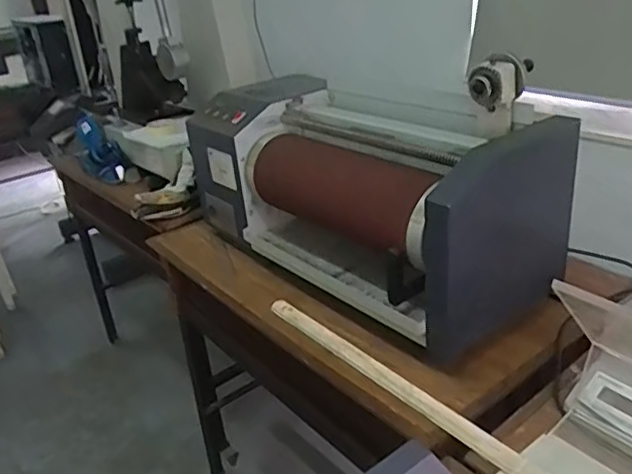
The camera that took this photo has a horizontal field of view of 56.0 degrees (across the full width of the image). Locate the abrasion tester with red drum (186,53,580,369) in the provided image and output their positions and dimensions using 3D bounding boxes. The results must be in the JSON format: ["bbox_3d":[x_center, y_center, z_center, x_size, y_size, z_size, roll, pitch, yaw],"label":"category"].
[{"bbox_3d":[0.031,-0.124,1.189,0.297,0.351,0.850,-24,32,-32],"label":"abrasion tester with red drum"}]

